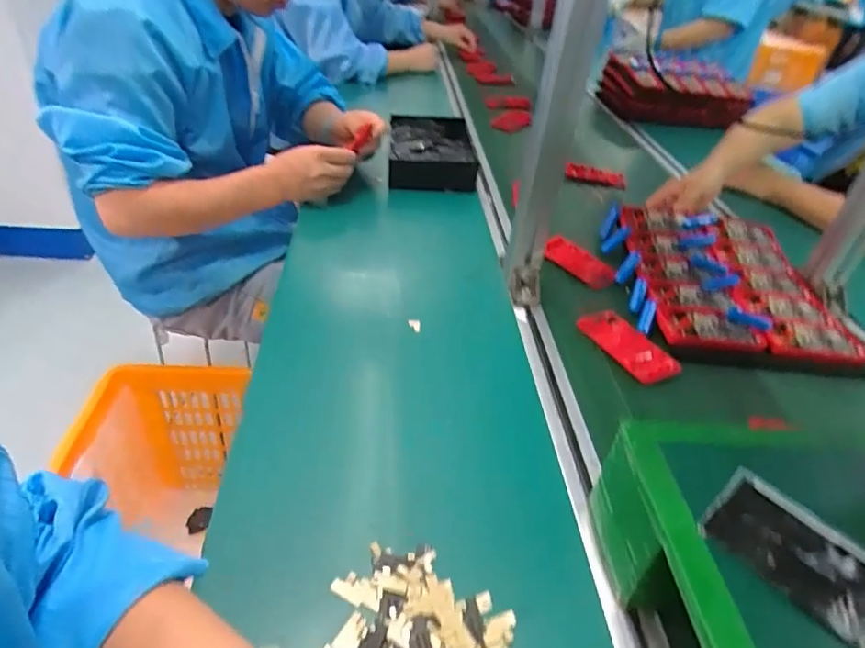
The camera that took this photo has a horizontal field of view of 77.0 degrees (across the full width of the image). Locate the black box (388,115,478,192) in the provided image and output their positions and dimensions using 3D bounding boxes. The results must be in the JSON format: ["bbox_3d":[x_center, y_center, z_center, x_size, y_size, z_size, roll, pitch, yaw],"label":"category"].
[{"bbox_3d":[-0.001,-0.343,1.083,0.169,0.059,0.258,3,38,-6],"label":"black box"}]

